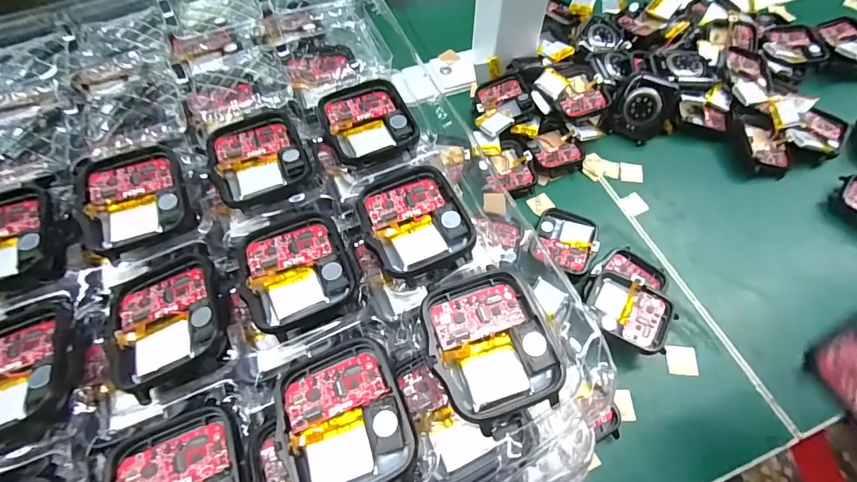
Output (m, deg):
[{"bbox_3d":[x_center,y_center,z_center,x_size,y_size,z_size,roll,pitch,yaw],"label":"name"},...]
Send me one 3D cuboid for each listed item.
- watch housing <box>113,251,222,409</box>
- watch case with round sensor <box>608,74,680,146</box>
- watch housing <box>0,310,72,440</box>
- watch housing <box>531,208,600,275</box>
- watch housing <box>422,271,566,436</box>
[{"bbox_3d":[-0.090,0.027,0.141,0.036,0.006,0.044,-18,63,-10],"label":"watch housing"},{"bbox_3d":[0.159,-0.096,0.301,0.044,0.045,0.019,29,32,10],"label":"watch case with round sensor"},{"bbox_3d":[-0.138,0.045,0.131,0.039,0.006,0.044,-20,62,-11],"label":"watch housing"},{"bbox_3d":[0.086,0.001,0.259,0.036,0.013,0.040,22,63,13],"label":"watch housing"},{"bbox_3d":[0.019,0.033,0.133,0.037,0.009,0.045,-18,63,-10],"label":"watch housing"}]

